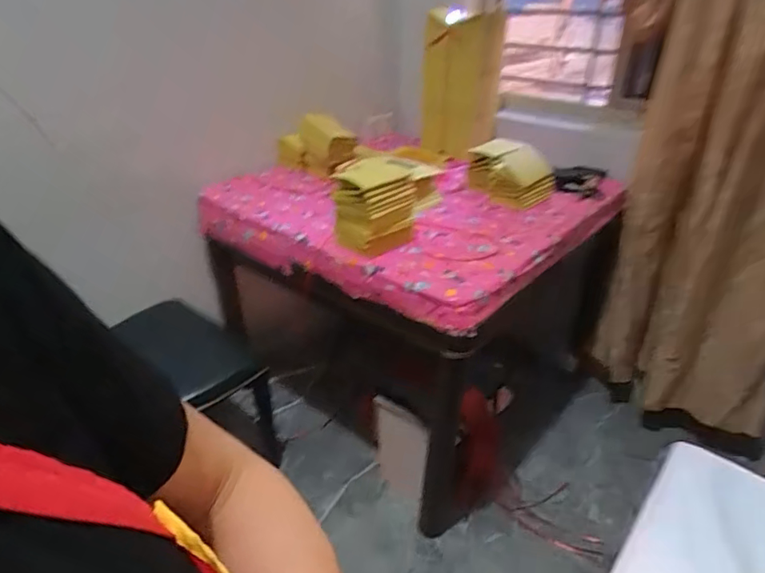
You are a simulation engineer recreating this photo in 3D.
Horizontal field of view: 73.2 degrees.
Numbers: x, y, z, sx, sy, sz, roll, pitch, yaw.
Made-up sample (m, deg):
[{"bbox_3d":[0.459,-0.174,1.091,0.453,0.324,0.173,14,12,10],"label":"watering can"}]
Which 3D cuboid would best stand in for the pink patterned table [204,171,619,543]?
[{"bbox_3d":[0.113,0.060,1.786,0.964,0.836,0.981,24,37,34],"label":"pink patterned table"}]

